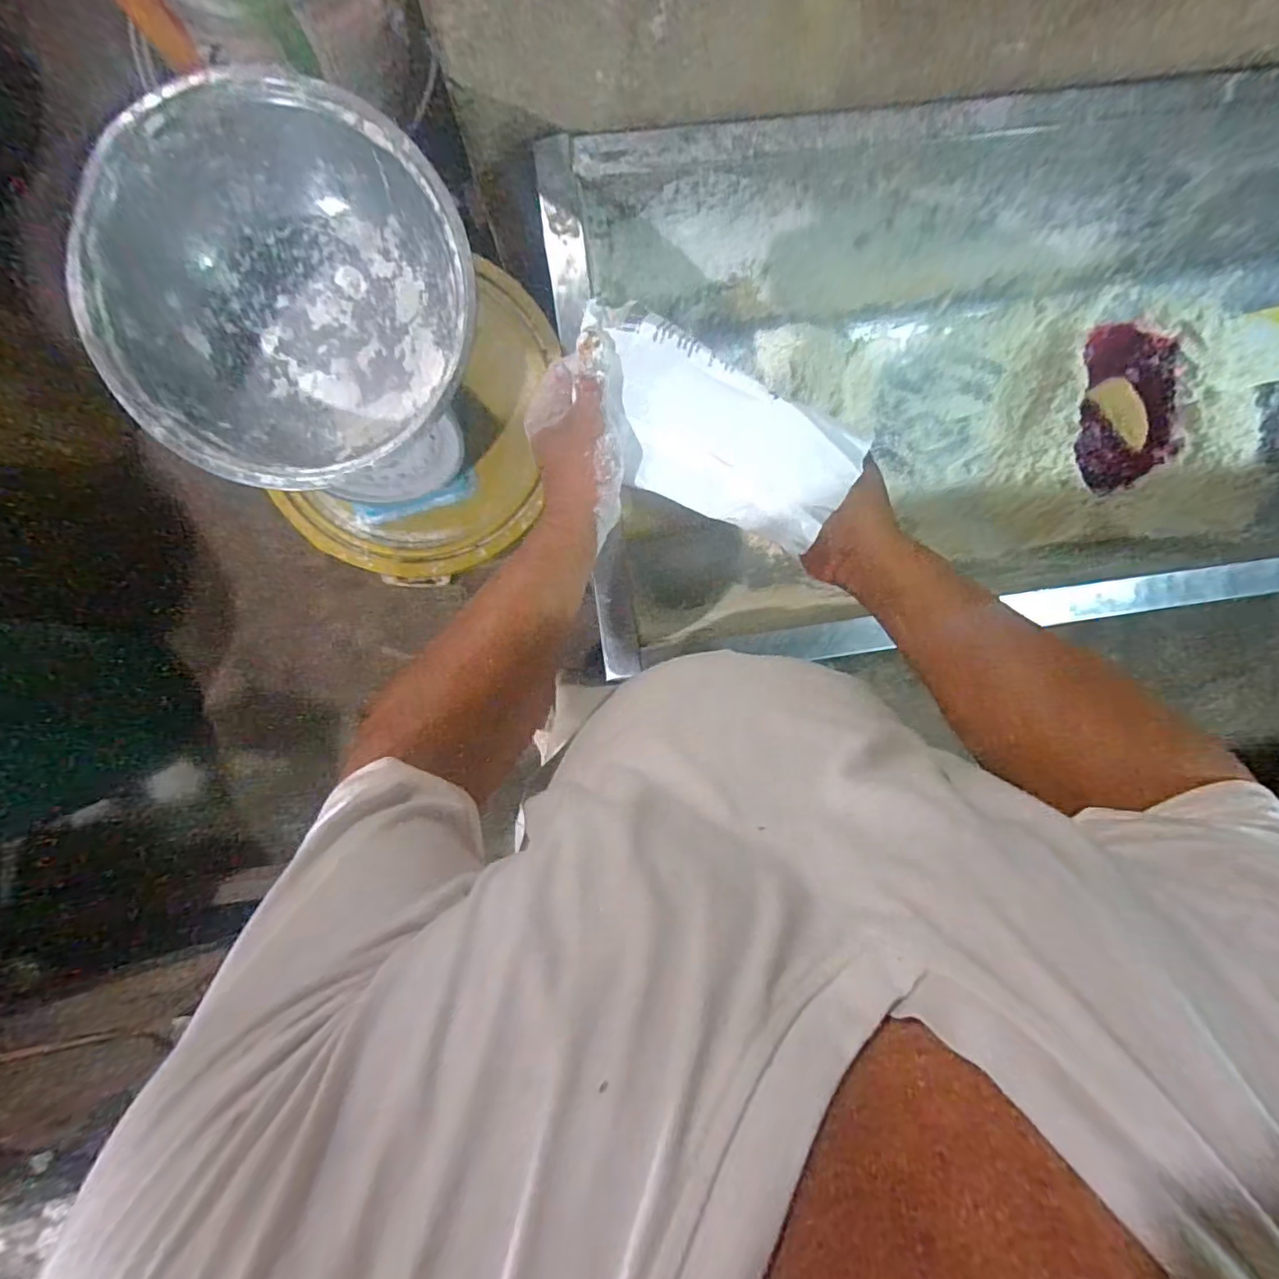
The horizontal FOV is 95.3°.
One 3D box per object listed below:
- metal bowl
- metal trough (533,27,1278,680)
[{"bbox_3d":[-0.286,-0.280,0.498,0.286,0.113,0.271,0,94,-2],"label":"metal bowl"},{"bbox_3d":[0.717,-0.360,0.734,1.605,0.299,0.513,-10,94,-1],"label":"metal trough"}]

